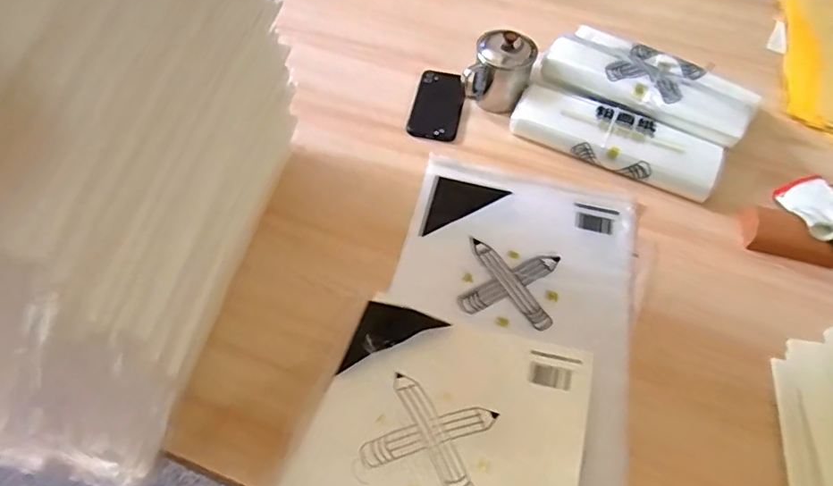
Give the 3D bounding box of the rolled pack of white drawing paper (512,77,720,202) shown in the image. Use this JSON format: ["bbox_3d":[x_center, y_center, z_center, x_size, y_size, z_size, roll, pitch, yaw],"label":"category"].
[{"bbox_3d":[0.285,-0.150,0.761,0.293,0.053,0.086,25,59,13],"label":"rolled pack of white drawing paper"}]

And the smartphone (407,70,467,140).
[{"bbox_3d":[0.035,-0.218,0.821,0.075,0.014,0.147,12,56,5],"label":"smartphone"}]

